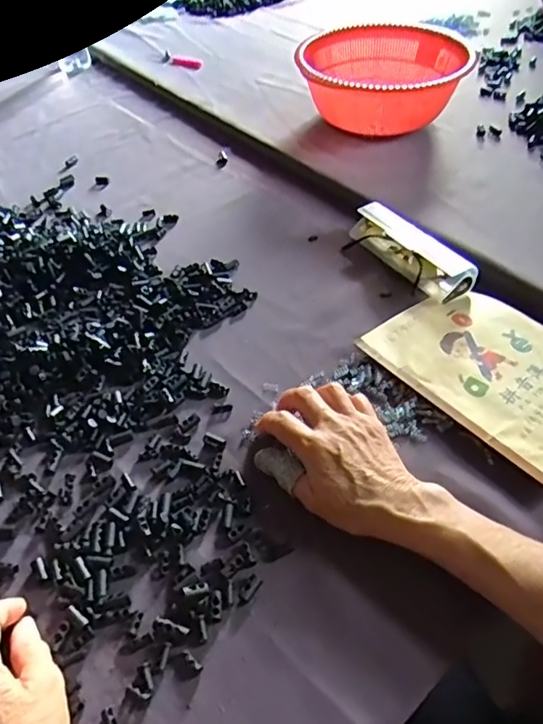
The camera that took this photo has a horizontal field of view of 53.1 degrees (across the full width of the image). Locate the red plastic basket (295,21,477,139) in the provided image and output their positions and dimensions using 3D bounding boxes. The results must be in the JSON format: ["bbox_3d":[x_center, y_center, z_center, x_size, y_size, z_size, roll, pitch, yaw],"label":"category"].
[{"bbox_3d":[0.145,-0.392,0.766,0.226,0.097,0.193,-24,51,-17],"label":"red plastic basket"}]

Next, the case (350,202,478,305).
[{"bbox_3d":[0.146,-0.121,0.571,0.046,0.034,0.150,-25,51,-17],"label":"case"}]

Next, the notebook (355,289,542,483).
[{"bbox_3d":[0.198,0.004,0.471,0.141,0.008,0.204,-32,53,-22],"label":"notebook"}]

